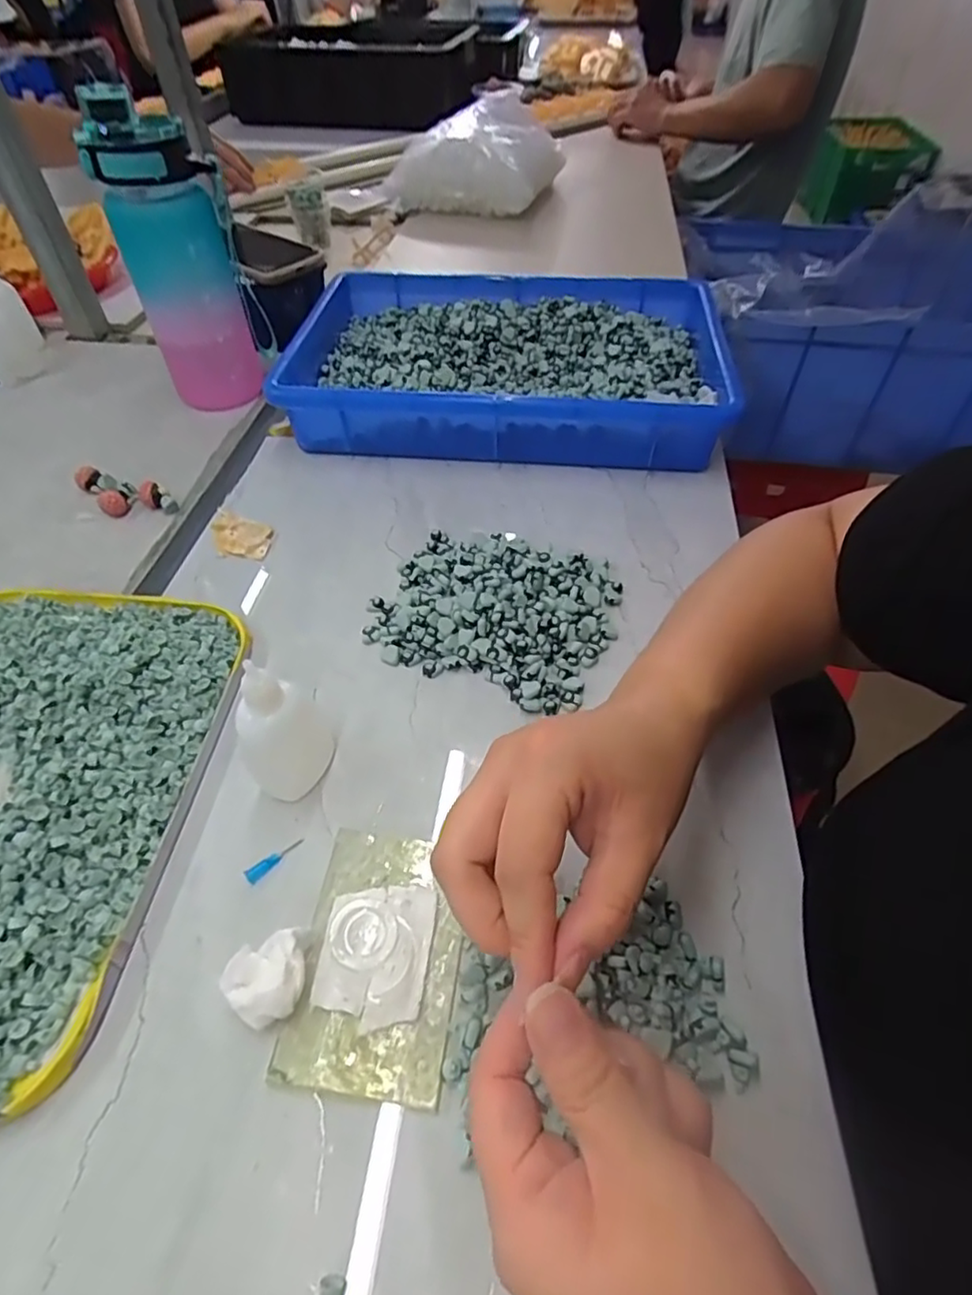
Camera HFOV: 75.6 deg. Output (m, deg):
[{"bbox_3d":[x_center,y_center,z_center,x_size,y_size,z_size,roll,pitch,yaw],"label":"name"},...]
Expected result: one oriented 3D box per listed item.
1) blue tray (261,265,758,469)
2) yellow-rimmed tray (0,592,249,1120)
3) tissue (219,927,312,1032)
[{"bbox_3d":[0.018,-0.253,0.564,0.363,0.064,0.238,5,50,5],"label":"blue tray"},{"bbox_3d":[-0.255,0.073,0.324,0.202,0.028,0.268,4,50,4],"label":"yellow-rimmed tray"},{"bbox_3d":[-0.092,0.141,0.267,0.033,0.020,0.032,-5,50,-3],"label":"tissue"}]

